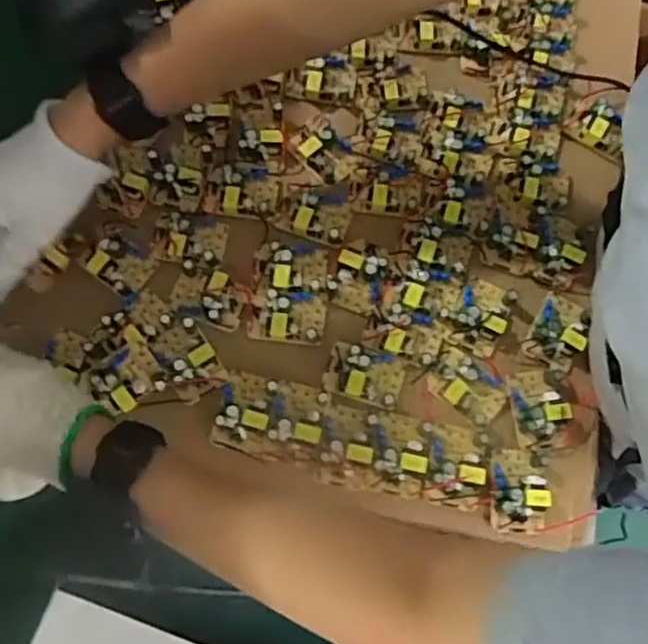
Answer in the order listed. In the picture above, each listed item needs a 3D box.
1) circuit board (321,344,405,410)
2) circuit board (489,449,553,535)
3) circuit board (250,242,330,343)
[{"bbox_3d":[0.028,0.034,0.447,0.050,0.017,0.036,15,73,3],"label":"circuit board"},{"bbox_3d":[0.127,0.109,0.434,0.034,0.019,0.052,-1,73,-2],"label":"circuit board"},{"bbox_3d":[-0.023,-0.022,0.461,0.052,0.015,0.069,5,73,0],"label":"circuit board"}]

